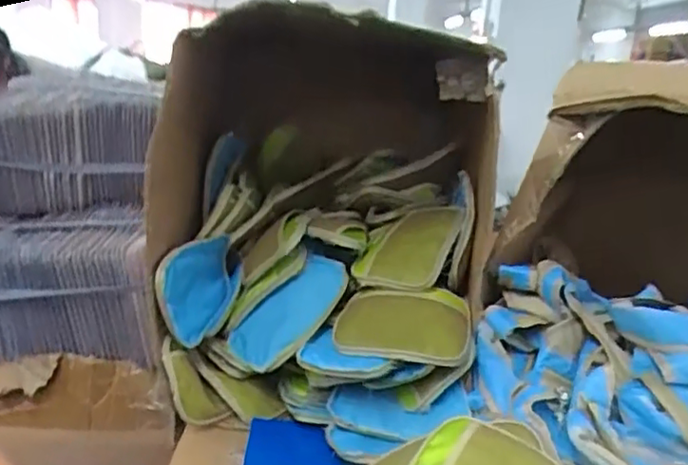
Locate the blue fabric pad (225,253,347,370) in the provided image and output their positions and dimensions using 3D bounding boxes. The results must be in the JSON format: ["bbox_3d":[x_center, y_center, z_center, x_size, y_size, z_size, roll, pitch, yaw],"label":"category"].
[{"bbox_3d":[-0.080,0.118,0.941,0.111,0.025,0.201,27,61,37],"label":"blue fabric pad"}]

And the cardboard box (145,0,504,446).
[{"bbox_3d":[-0.009,-0.032,1.017,0.484,0.491,0.495,7,14,9],"label":"cardboard box"}]

